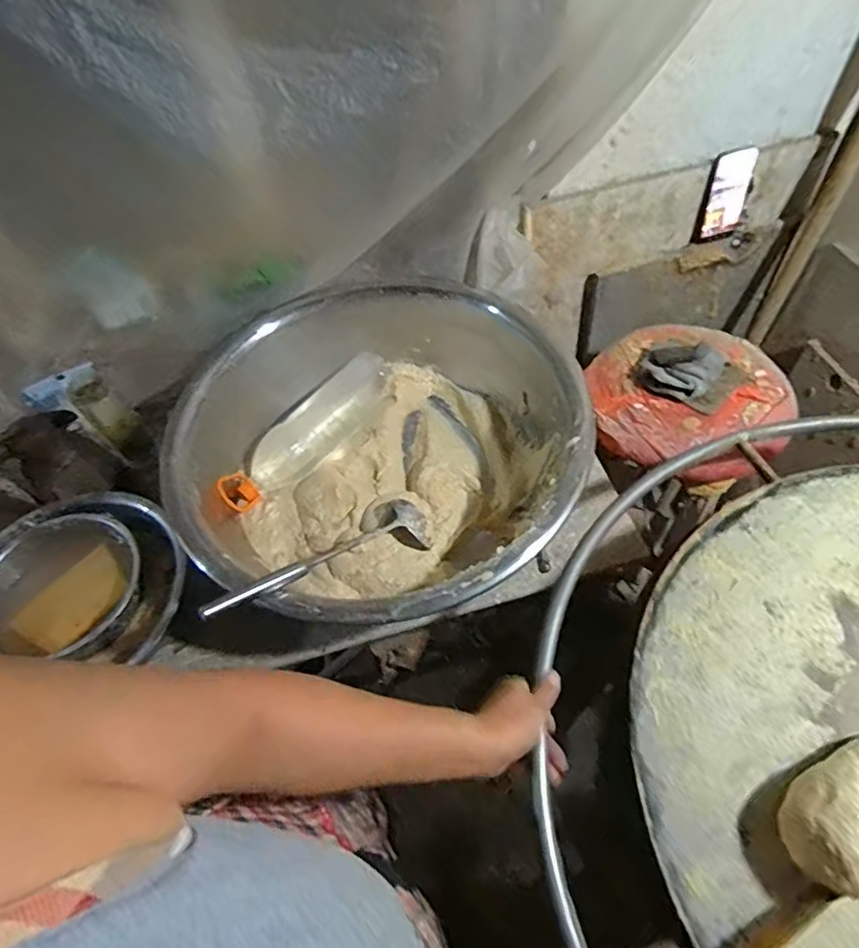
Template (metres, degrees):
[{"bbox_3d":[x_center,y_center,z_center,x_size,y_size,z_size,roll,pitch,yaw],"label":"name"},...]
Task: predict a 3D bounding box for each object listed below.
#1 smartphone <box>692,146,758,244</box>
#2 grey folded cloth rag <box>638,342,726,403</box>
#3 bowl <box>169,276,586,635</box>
[{"bbox_3d":[0.543,-0.504,1.056,0.083,0.162,0.017,-8,48,-3],"label":"smartphone"},{"bbox_3d":[0.408,-0.171,0.936,0.117,0.045,0.116,29,61,21],"label":"grey folded cloth rag"},{"bbox_3d":[-0.078,-0.048,0.897,0.599,0.193,0.581,-2,55,2],"label":"bowl"}]

